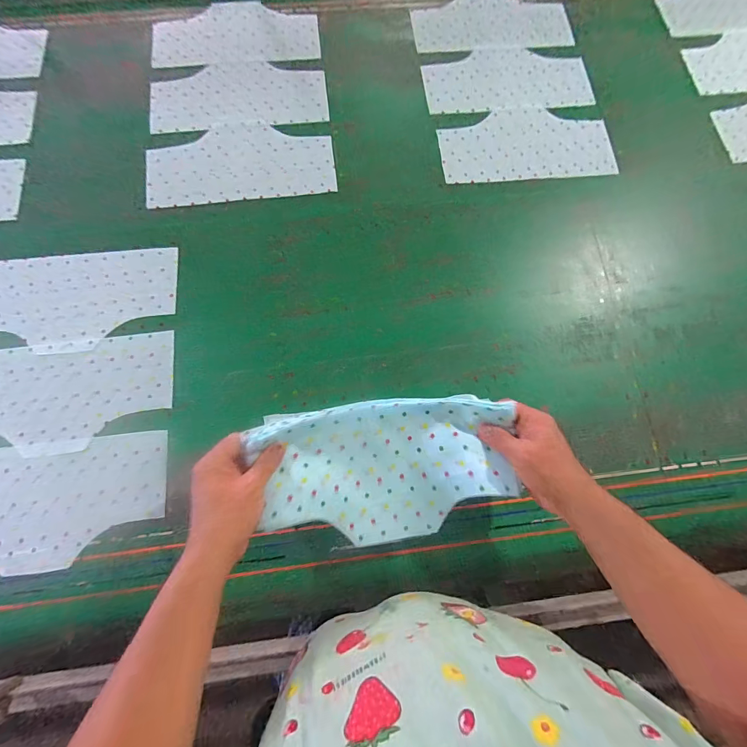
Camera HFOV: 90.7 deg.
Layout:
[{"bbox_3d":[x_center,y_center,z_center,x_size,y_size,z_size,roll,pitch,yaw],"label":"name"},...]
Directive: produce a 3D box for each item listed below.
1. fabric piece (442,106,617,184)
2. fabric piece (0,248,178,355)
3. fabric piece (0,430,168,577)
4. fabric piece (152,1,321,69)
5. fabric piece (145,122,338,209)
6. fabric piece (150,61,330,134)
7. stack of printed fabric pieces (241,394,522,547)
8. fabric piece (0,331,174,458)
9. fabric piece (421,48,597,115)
[{"bbox_3d":[0.279,-0.425,0.682,0.313,0.006,0.148,-7,74,-3],"label":"fabric piece"},{"bbox_3d":[-0.476,-0.112,0.577,0.321,0.004,0.165,-6,74,-3],"label":"fabric piece"},{"bbox_3d":[-0.453,0.178,0.503,0.327,0.006,0.163,-6,74,-3],"label":"fabric piece"},{"bbox_3d":[-0.273,-0.685,0.737,0.318,0.005,0.179,-6,74,-3],"label":"fabric piece"},{"bbox_3d":[-0.233,-0.376,0.653,0.319,0.004,0.163,-7,74,-3],"label":"fabric piece"},{"bbox_3d":[-0.252,-0.526,0.695,0.320,0.004,0.159,-7,74,-3],"label":"fabric piece"},{"bbox_3d":[-0.002,0.119,0.444,0.306,0.076,0.165,-4,74,-2],"label":"stack of printed fabric pieces"},{"bbox_3d":[-0.459,0.032,0.541,0.320,0.008,0.162,-6,76,-2],"label":"fabric piece"},{"bbox_3d":[0.258,-0.579,0.723,0.316,0.006,0.167,-4,71,-3],"label":"fabric piece"}]

